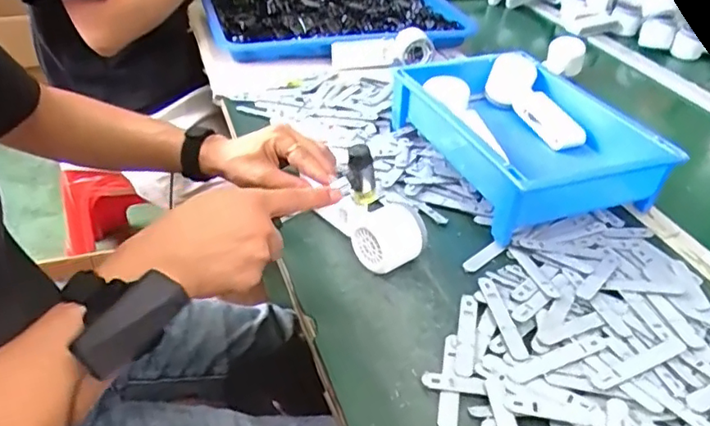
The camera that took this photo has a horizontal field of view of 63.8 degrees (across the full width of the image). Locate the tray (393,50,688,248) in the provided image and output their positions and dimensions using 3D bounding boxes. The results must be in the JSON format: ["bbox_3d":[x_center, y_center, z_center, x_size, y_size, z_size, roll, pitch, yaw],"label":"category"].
[{"bbox_3d":[0.198,-0.096,0.695,0.209,0.083,0.294,-11,38,-17],"label":"tray"}]

